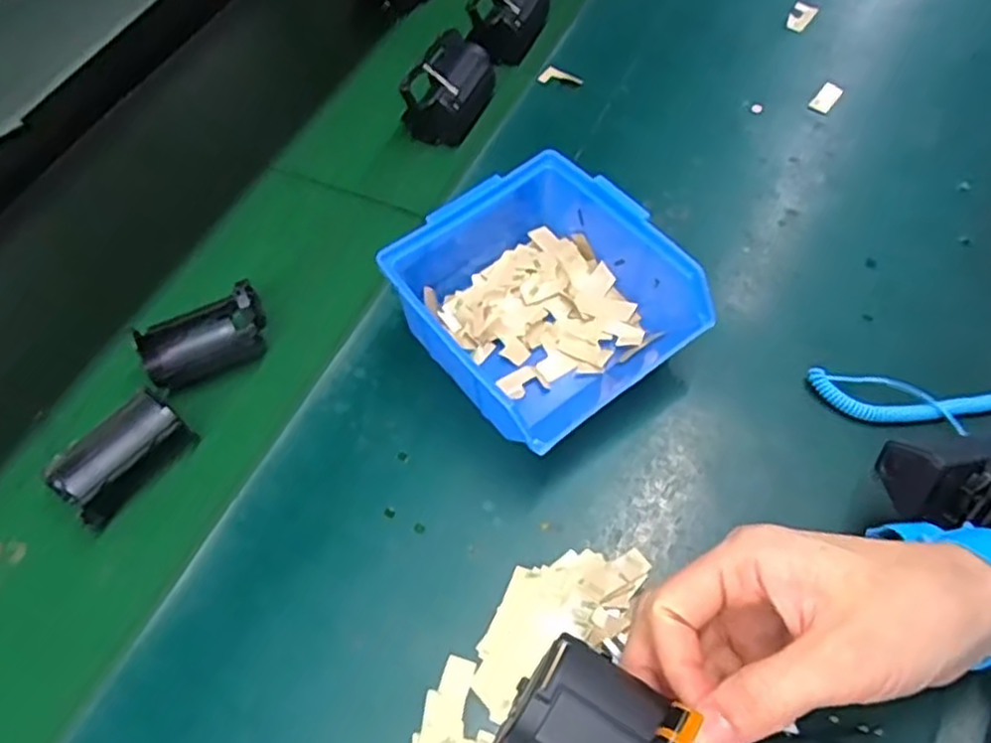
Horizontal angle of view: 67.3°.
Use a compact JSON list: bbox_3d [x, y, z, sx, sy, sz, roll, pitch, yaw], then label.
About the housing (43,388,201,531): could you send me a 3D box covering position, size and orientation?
[{"bbox_3d":[-0.196,0.045,0.392,0.032,0.044,0.067,35,65,23],"label":"housing"}]

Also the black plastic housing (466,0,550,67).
[{"bbox_3d":[0.010,-0.268,0.555,0.047,0.044,0.062,15,59,13],"label":"black plastic housing"}]

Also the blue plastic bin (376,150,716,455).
[{"bbox_3d":[0.025,-0.040,0.405,0.119,0.068,0.140,-37,62,-19],"label":"blue plastic bin"}]

